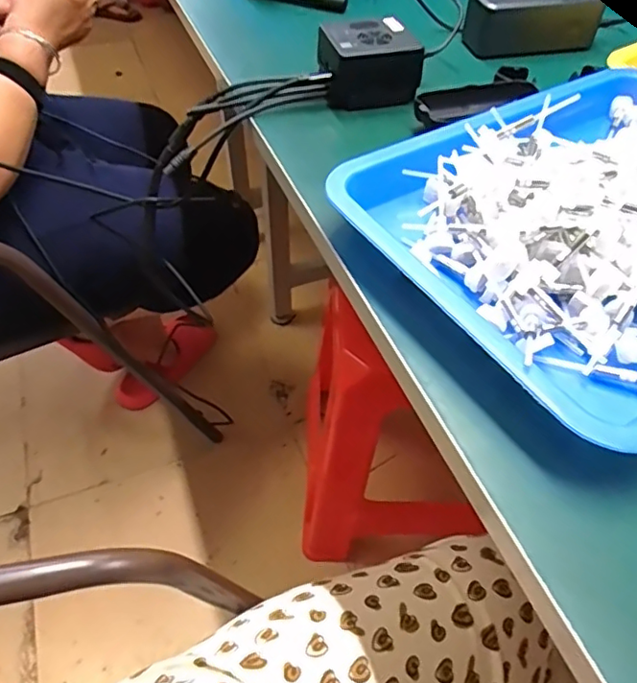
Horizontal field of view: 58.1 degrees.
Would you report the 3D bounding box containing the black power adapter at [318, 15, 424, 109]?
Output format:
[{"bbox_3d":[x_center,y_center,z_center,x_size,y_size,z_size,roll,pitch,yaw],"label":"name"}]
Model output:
[{"bbox_3d":[0.044,-0.250,0.516,0.079,0.051,0.063,-11,51,-9],"label":"black power adapter"}]

